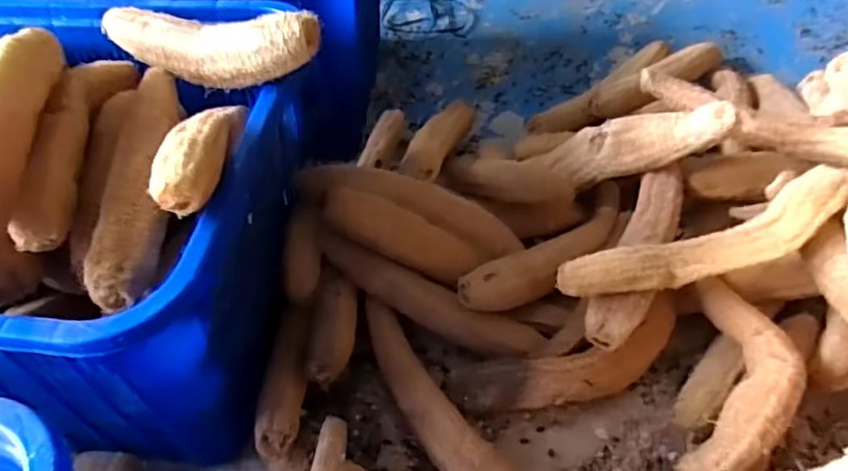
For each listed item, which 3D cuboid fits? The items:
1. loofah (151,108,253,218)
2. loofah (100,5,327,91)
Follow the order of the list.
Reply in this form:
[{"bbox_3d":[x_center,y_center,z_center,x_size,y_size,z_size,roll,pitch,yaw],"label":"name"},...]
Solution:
[{"bbox_3d":[-0.232,-0.092,0.681,0.057,0.055,0.226,-3,29,1],"label":"loofah"},{"bbox_3d":[-0.287,-0.249,0.795,0.364,0.093,0.065,20,52,21],"label":"loofah"}]

